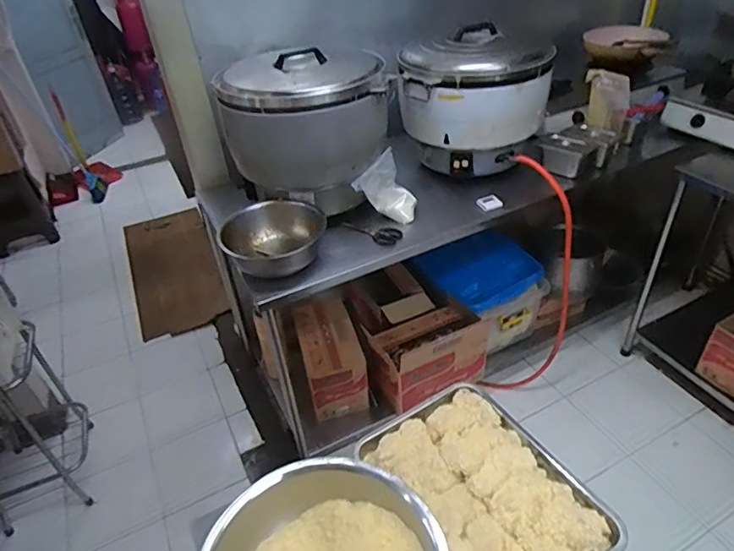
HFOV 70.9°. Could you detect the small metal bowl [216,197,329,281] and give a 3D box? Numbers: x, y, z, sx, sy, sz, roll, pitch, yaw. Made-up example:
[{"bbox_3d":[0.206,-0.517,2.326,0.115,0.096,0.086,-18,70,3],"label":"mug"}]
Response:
[{"bbox_3d":[-0.244,-0.094,1.389,0.284,0.112,0.259,-14,39,-11],"label":"small metal bowl"}]

